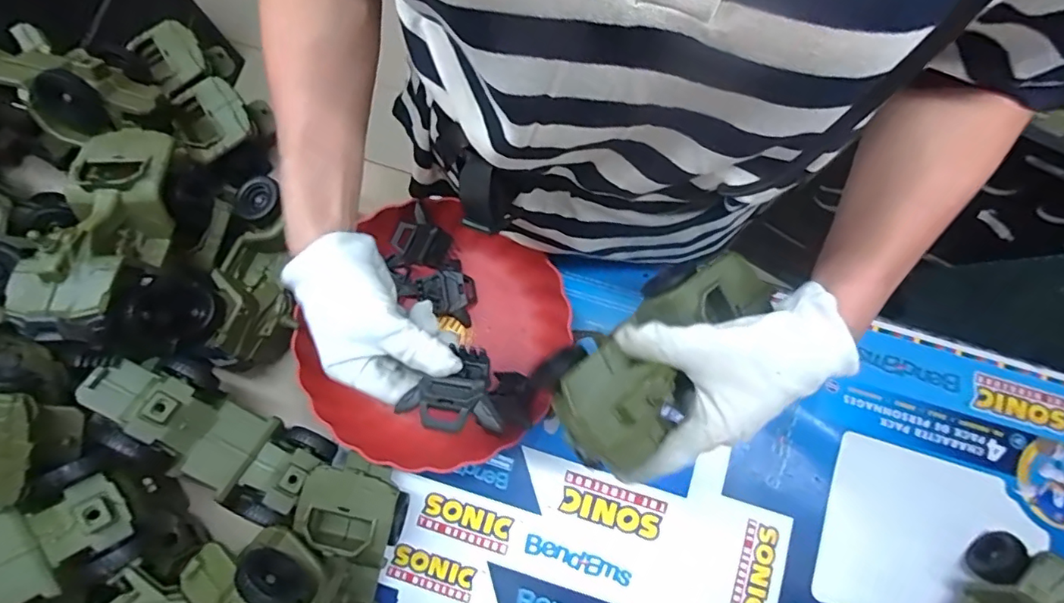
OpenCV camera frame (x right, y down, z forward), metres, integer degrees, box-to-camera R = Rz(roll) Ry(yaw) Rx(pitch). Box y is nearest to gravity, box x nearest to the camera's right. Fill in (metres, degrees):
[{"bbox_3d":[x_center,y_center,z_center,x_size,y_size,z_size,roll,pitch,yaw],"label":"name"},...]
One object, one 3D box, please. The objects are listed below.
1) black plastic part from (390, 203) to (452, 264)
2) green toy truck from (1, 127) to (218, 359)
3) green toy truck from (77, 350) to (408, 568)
[{"bbox_3d":[-0.105,-0.058,0.511,0.013,0.053,0.047,22,77,46],"label":"black plastic part"},{"bbox_3d":[-0.328,-0.051,0.429,0.094,0.101,0.180,-9,78,-1],"label":"green toy truck"},{"bbox_3d":[-0.228,0.130,0.432,0.258,0.070,0.088,32,80,-9],"label":"green toy truck"}]

